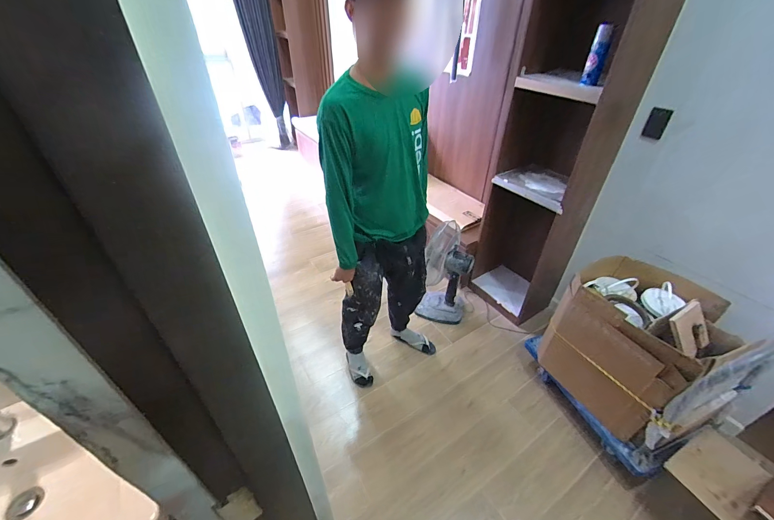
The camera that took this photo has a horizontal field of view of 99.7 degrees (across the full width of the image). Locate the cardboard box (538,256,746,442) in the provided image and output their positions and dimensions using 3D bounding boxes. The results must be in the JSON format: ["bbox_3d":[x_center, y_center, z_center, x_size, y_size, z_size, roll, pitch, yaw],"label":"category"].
[{"bbox_3d":[1.030,0.339,1.426,0.503,0.542,0.548,-27,46,-31],"label":"cardboard box"}]

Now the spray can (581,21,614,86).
[{"bbox_3d":[0.771,-0.748,1.192,0.058,0.193,0.070,16,41,19],"label":"spray can"}]

